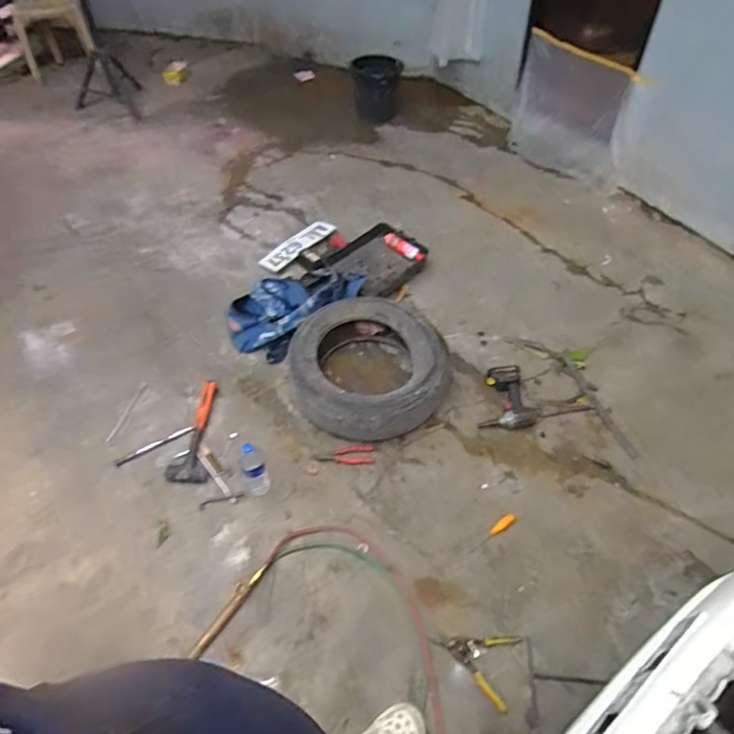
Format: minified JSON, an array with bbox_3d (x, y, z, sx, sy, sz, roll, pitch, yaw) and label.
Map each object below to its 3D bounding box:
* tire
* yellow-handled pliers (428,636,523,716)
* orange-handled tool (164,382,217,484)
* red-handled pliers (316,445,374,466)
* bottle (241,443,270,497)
[{"bbox_3d":[0.024,-0.011,1.740,0.565,0.192,0.492,-21,52,-13],"label":"tire"},{"bbox_3d":[0.296,0.711,1.271,0.224,0.016,0.161,39,61,25],"label":"yellow-handled pliers"},{"bbox_3d":[-0.567,0.204,1.643,0.121,0.030,0.347,-3,53,-3],"label":"orange-handled tool"},{"bbox_3d":[-0.067,0.285,1.619,0.177,0.012,0.062,-5,53,-5],"label":"red-handled pliers"},{"bbox_3d":[-0.332,0.295,1.475,0.079,0.201,0.083,-22,58,-17],"label":"bottle"}]

